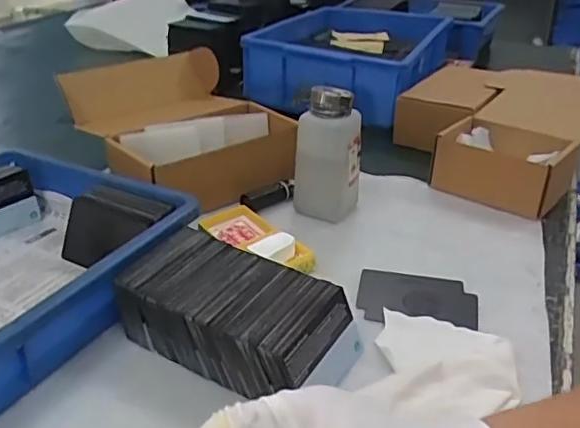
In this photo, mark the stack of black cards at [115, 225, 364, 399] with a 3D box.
[{"bbox_3d":[-0.035,0.071,0.422,0.156,0.052,0.089,15,32,24],"label":"stack of black cards"}]

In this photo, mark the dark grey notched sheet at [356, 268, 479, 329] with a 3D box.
[{"bbox_3d":[0.104,0.069,0.485,0.094,0.005,0.071,8,30,12],"label":"dark grey notched sheet"}]

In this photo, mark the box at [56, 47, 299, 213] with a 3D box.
[{"bbox_3d":[-0.117,-0.096,0.655,0.182,0.099,0.194,-18,35,-31],"label":"box"}]

